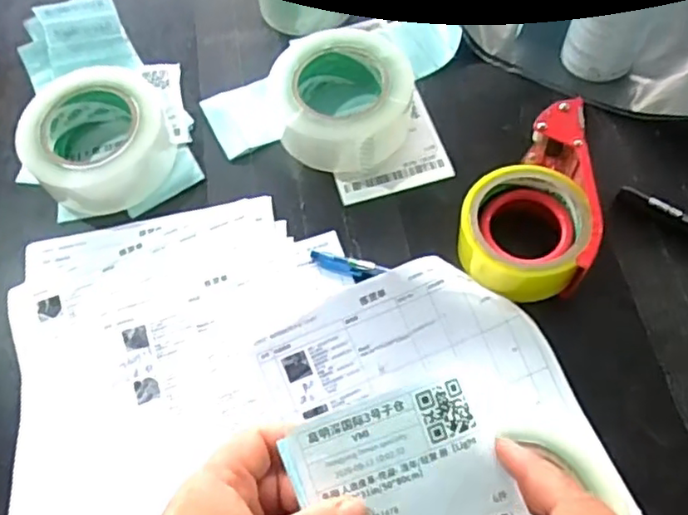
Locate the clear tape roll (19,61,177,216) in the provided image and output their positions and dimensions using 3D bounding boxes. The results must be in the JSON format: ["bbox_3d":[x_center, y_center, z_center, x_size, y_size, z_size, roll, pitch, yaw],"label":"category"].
[{"bbox_3d":[-0.215,-0.103,0.545,0.120,0.061,0.110,-11,64,-1],"label":"clear tape roll"}]

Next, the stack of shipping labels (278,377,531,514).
[{"bbox_3d":[0.034,0.118,0.304,0.099,0.006,0.100,-21,83,-5],"label":"stack of shipping labels"}]

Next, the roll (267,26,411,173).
[{"bbox_3d":[-0.002,-0.139,0.550,0.121,0.064,0.111,-1,63,2],"label":"roll"}]

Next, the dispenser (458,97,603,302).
[{"bbox_3d":[0.143,-0.045,0.492,0.100,0.053,0.162,3,65,5],"label":"dispenser"}]

